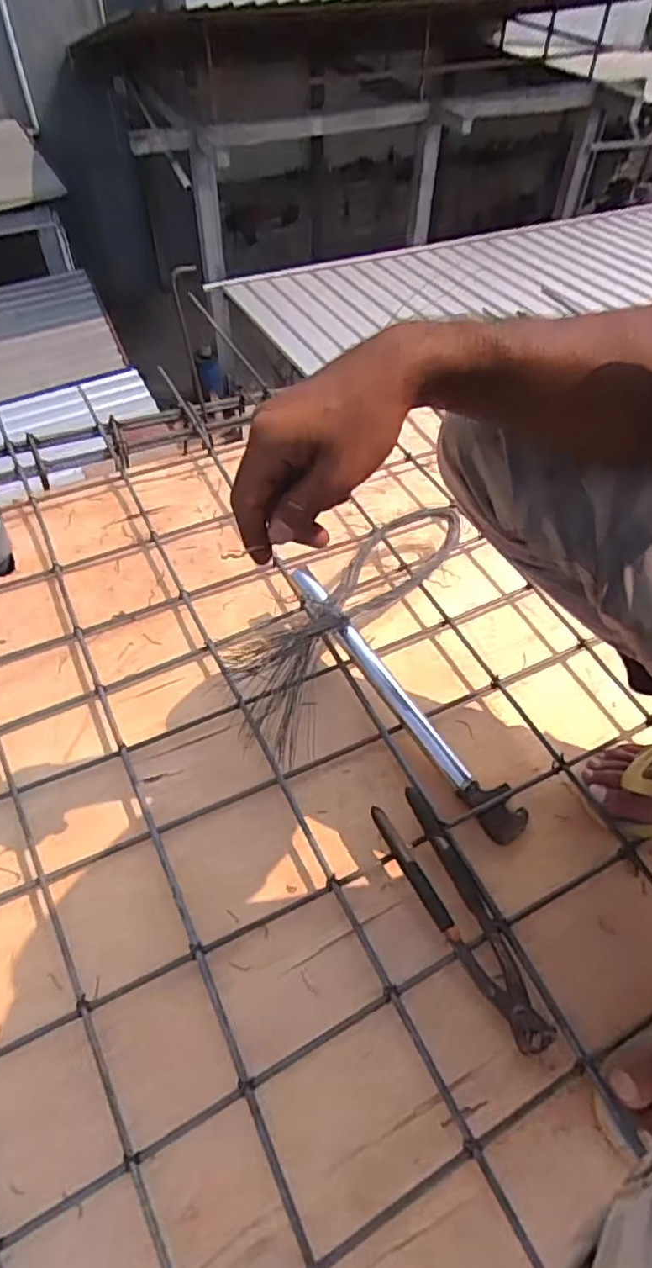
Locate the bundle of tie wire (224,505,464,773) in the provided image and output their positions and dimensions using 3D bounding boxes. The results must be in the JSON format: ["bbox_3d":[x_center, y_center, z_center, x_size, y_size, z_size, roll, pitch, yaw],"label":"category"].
[{"bbox_3d":[0.008,-0.048,0.762,0.151,0.087,0.409,27,55,18],"label":"bundle of tie wire"}]

